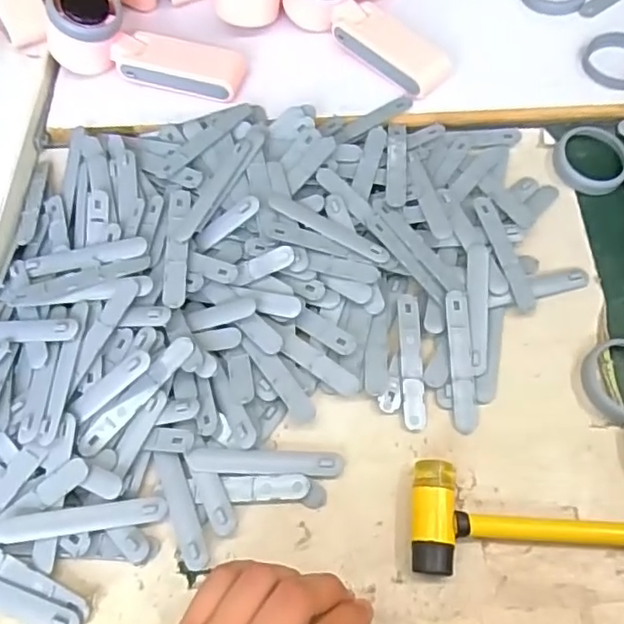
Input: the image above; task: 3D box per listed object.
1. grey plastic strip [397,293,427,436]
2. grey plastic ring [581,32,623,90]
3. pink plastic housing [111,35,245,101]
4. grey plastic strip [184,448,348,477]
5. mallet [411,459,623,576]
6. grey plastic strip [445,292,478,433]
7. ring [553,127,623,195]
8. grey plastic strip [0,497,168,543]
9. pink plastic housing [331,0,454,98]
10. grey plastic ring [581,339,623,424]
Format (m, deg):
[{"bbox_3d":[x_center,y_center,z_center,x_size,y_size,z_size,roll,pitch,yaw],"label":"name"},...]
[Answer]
[{"bbox_3d":[0.067,0.032,0.411,0.015,0.004,0.094,0,60,2],"label":"grey plastic strip"},{"bbox_3d":[0.255,-0.208,0.508,0.058,0.016,0.058,-1,60,2],"label":"grey plastic ring"},{"bbox_3d":[-0.110,-0.204,0.510,0.105,0.029,0.043,15,62,10],"label":"pink plastic housing"},{"bbox_3d":[-0.029,0.093,0.382,0.094,0.006,0.017,1,60,3],"label":"grey plastic strip"},{"bbox_3d":[0.190,0.129,0.348,0.262,0.028,0.060,5,61,5],"label":"mallet"},{"bbox_3d":[0.100,0.033,0.406,0.017,0.004,0.094,0,72,0],"label":"grey plastic strip"},{"bbox_3d":[0.220,-0.120,0.481,0.058,0.012,0.053,-1,60,2],"label":"ring"},{"bbox_3d":[-0.138,0.124,0.365,0.099,0.004,0.015,-7,80,-7],"label":"grey plastic strip"},{"bbox_3d":[0.062,-0.220,0.511,0.112,0.023,0.049,40,69,22],"label":"pink plastic housing"},{"bbox_3d":[0.206,0.044,0.398,0.057,0.012,0.057,-1,60,2],"label":"grey plastic ring"}]

